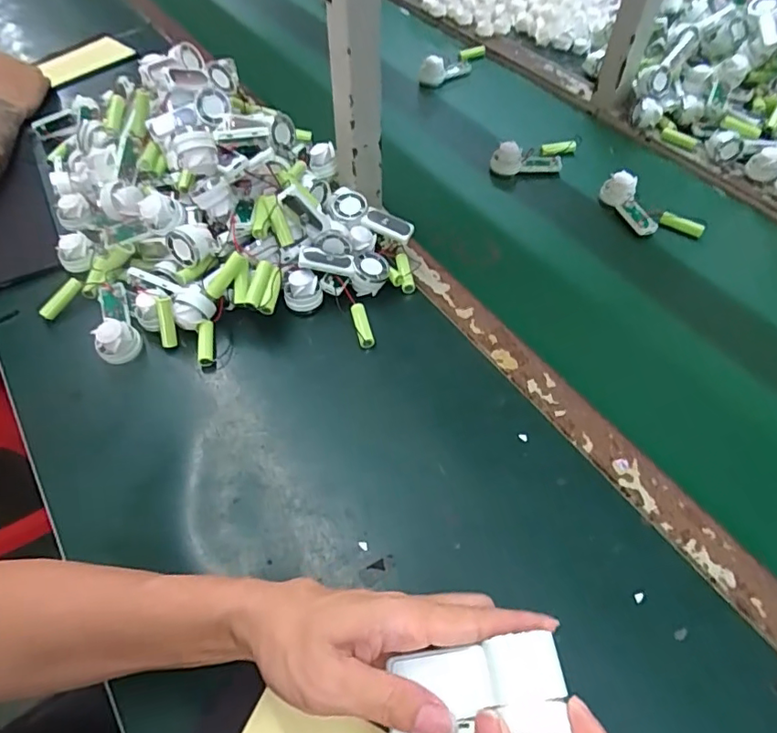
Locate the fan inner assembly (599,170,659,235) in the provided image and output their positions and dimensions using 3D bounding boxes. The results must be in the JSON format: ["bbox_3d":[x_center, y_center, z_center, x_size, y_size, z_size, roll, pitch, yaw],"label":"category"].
[{"bbox_3d":[0.299,-0.201,0.667,0.025,0.043,0.087,-19,56,-14],"label":"fan inner assembly"}]

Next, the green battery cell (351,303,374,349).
[{"bbox_3d":[-0.027,-0.043,0.552,0.016,0.017,0.055,-11,54,-8],"label":"green battery cell"}]

